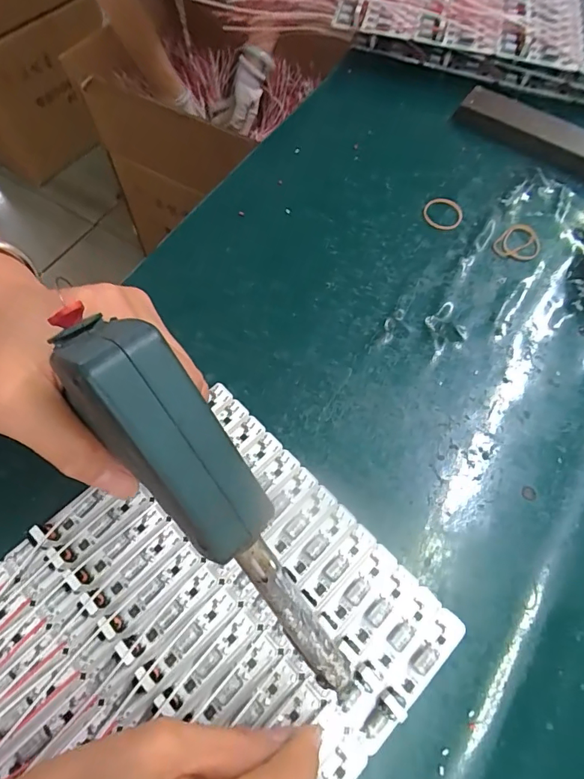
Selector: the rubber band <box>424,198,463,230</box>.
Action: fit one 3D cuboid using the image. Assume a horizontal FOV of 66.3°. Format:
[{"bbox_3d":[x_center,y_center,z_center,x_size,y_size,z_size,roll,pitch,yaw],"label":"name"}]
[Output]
[{"bbox_3d":[0.119,-0.140,0.353,0.031,0.006,0.028,37,69,14],"label":"rubber band"}]

